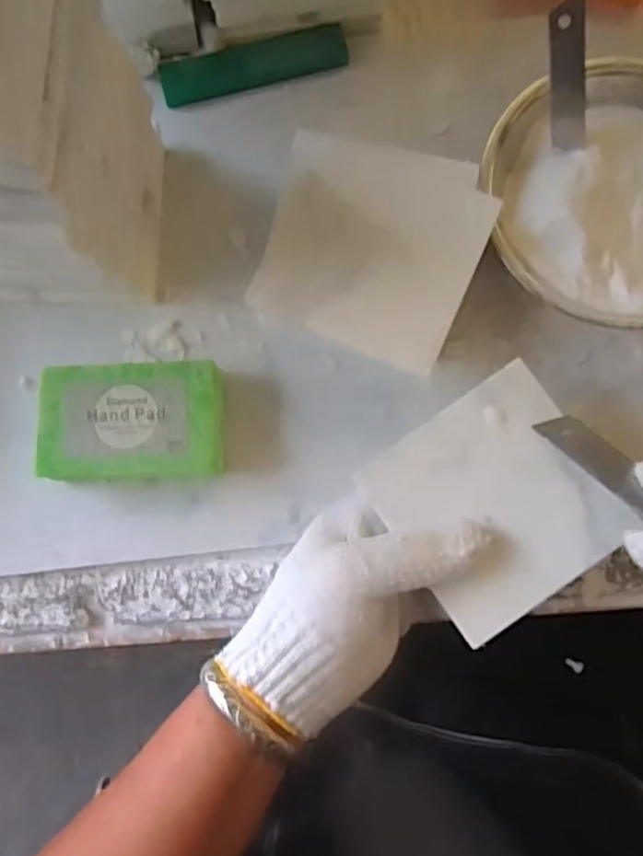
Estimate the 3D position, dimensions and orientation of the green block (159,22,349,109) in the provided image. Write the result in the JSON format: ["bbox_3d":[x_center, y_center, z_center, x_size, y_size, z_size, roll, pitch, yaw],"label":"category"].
[{"bbox_3d":[-0.041,-0.223,0.404,0.112,0.013,0.029,-14,82,-3],"label":"green block"}]

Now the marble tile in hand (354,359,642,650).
[{"bbox_3d":[0.084,0.035,0.315,0.096,0.015,0.099,-34,83,-6],"label":"marble tile in hand"}]

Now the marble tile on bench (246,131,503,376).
[{"bbox_3d":[0.025,-0.095,0.338,0.106,0.006,0.110,21,81,2],"label":"marble tile on bench"}]

